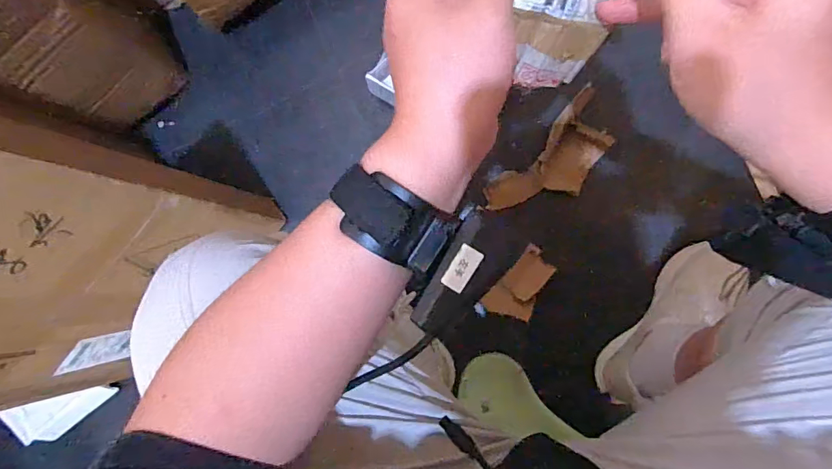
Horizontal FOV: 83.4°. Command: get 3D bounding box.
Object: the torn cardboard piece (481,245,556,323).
[{"bbox_3d":[0.162,0.078,0.710,0.068,0.013,0.118,35,95,5],"label":"torn cardboard piece"}]

